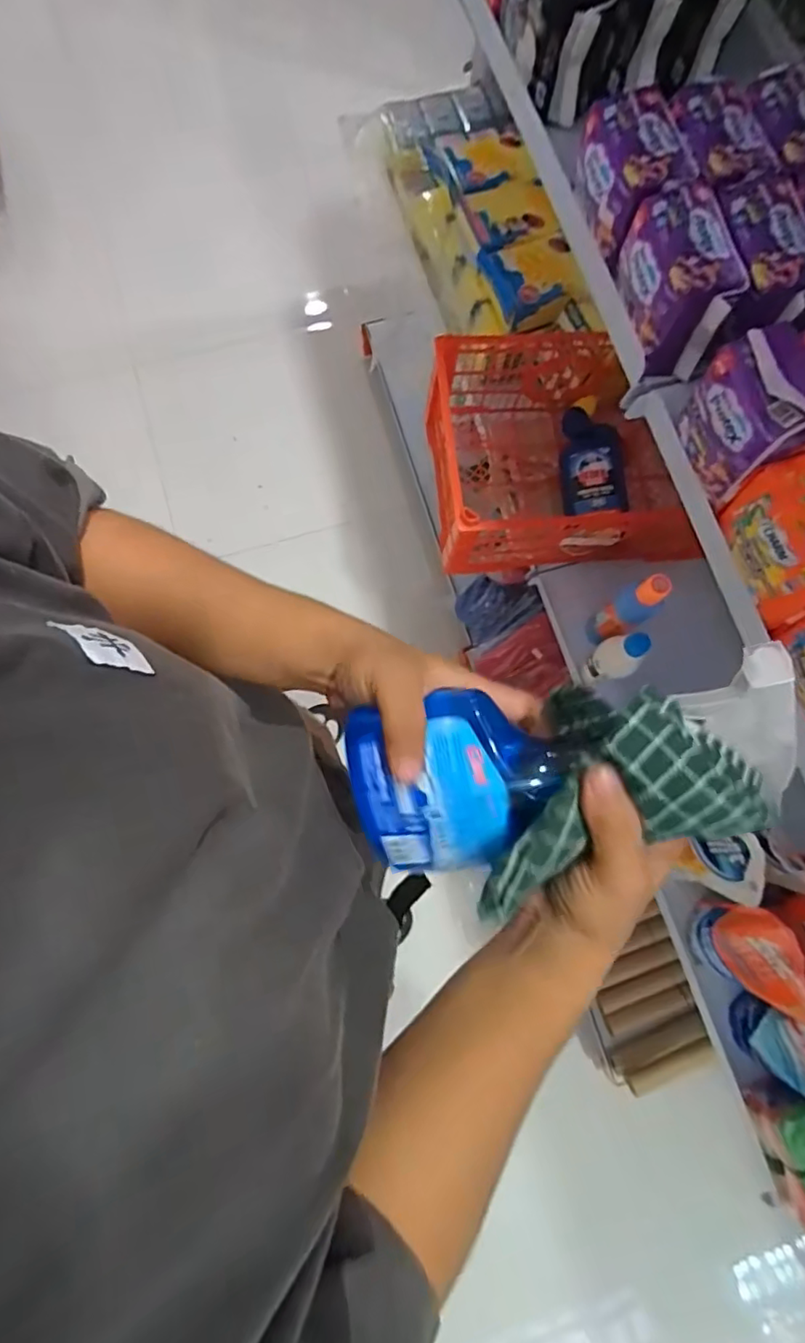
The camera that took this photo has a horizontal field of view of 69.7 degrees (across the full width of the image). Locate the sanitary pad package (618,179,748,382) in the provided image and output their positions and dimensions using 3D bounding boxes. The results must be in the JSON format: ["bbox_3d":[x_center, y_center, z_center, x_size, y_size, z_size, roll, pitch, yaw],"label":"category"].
[{"bbox_3d":[0.223,-0.316,0.478,0.060,0.082,0.109,-12,77,-4],"label":"sanitary pad package"}]

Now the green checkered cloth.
[{"bbox_3d":[0.089,0.052,0.271,0.128,0.061,0.086,-20,78,-5],"label":"green checkered cloth"}]

